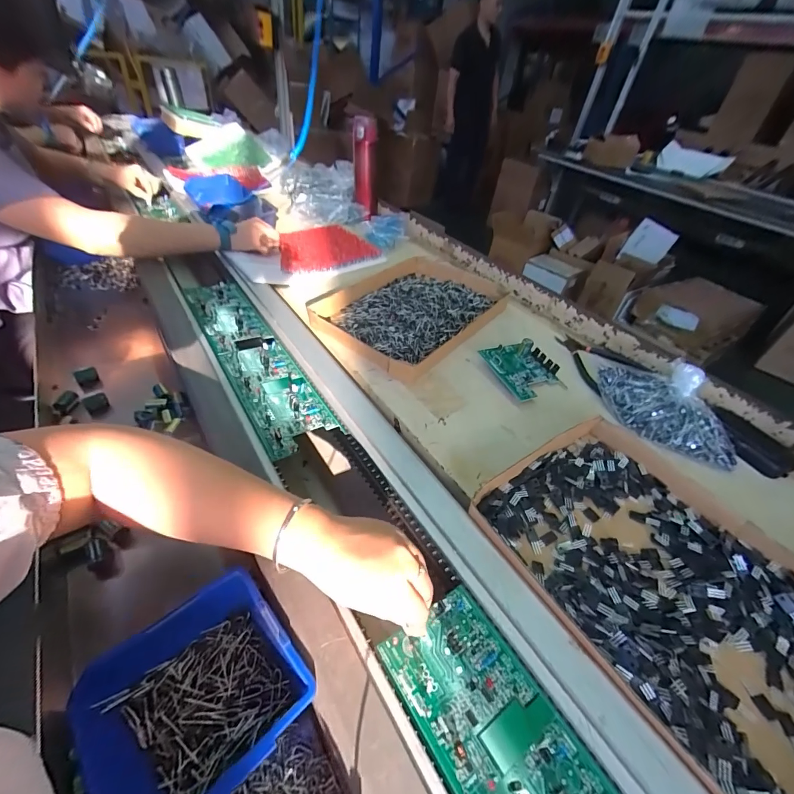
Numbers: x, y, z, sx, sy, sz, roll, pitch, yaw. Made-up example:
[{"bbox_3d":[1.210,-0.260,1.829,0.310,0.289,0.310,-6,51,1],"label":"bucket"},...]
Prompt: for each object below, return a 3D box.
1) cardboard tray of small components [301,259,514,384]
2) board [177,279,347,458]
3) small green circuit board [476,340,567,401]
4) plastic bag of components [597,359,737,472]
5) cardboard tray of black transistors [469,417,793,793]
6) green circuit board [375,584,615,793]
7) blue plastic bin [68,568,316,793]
[{"bbox_3d":[0.033,-0.168,0.678,0.255,0.025,0.323,34,51,28],"label":"cardboard tray of small components"},{"bbox_3d":[-0.226,-0.078,0.570,0.088,0.015,0.436,-23,50,-26],"label":"board"},{"bbox_3d":[0.191,-0.045,0.565,0.088,0.035,0.102,-17,47,-20],"label":"small green circuit board"},{"bbox_3d":[0.354,0.012,0.490,0.083,0.073,0.181,-21,49,-27],"label":"plastic bag of components"},{"bbox_3d":[0.253,0.168,0.357,0.239,0.031,0.314,-23,50,-26],"label":"cardboard tray of black transistors"},{"bbox_3d":[0.082,0.250,0.257,0.092,0.010,0.212,-21,49,-24],"label":"green circuit board"},{"bbox_3d":[-0.144,0.221,0.269,0.139,0.056,0.120,-26,51,-31],"label":"blue plastic bin"}]

